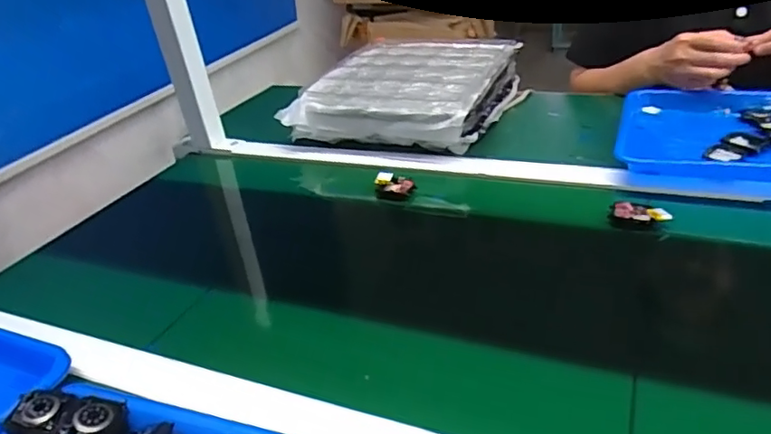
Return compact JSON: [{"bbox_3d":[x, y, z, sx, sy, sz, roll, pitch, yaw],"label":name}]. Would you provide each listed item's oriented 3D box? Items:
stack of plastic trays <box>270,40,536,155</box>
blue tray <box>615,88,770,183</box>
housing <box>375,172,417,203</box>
[{"bbox_3d":[0.042,-0.195,0.908,0.285,0.090,0.307,11,36,27],"label":"stack of plastic trays"},{"bbox_3d":[0.485,-0.102,0.700,0.351,0.041,0.242,9,36,24],"label":"blue tray"},{"bbox_3d":[0.014,-0.039,0.730,0.050,0.032,0.026,5,34,19],"label":"housing"}]

